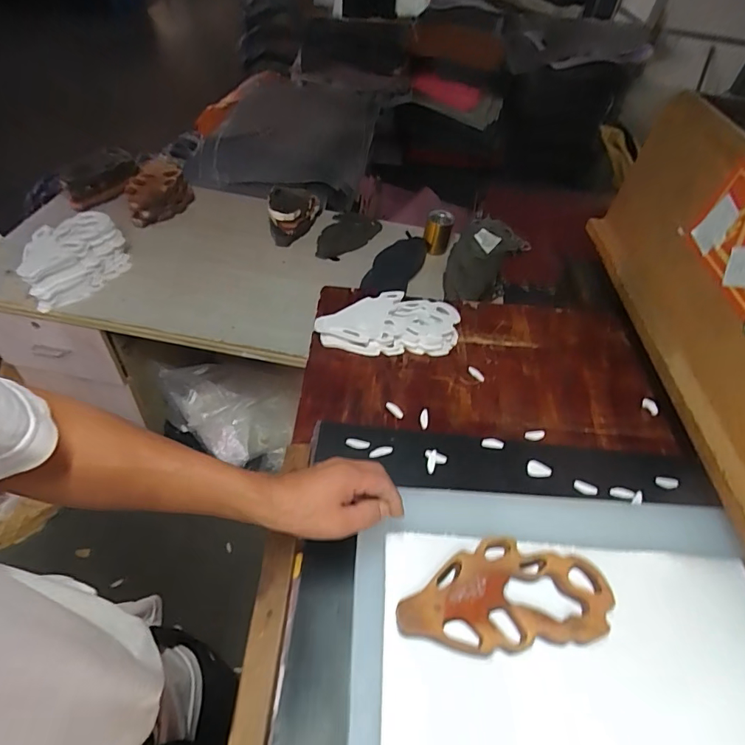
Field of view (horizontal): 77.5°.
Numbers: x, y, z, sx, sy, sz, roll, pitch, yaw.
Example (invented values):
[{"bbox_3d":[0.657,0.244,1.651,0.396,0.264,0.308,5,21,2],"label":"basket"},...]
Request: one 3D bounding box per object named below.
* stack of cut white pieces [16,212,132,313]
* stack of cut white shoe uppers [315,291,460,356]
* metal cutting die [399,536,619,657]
[{"bbox_3d":[-0.625,-0.232,0.978,0.099,0.115,0.246,18,49,9],"label":"stack of cut white pieces"},{"bbox_3d":[0.027,-0.085,0.789,0.230,0.031,0.111,3,48,-5],"label":"stack of cut white shoe uppers"},{"bbox_3d":[0.134,0.235,0.491,0.217,0.035,0.104,-2,49,-9],"label":"metal cutting die"}]

